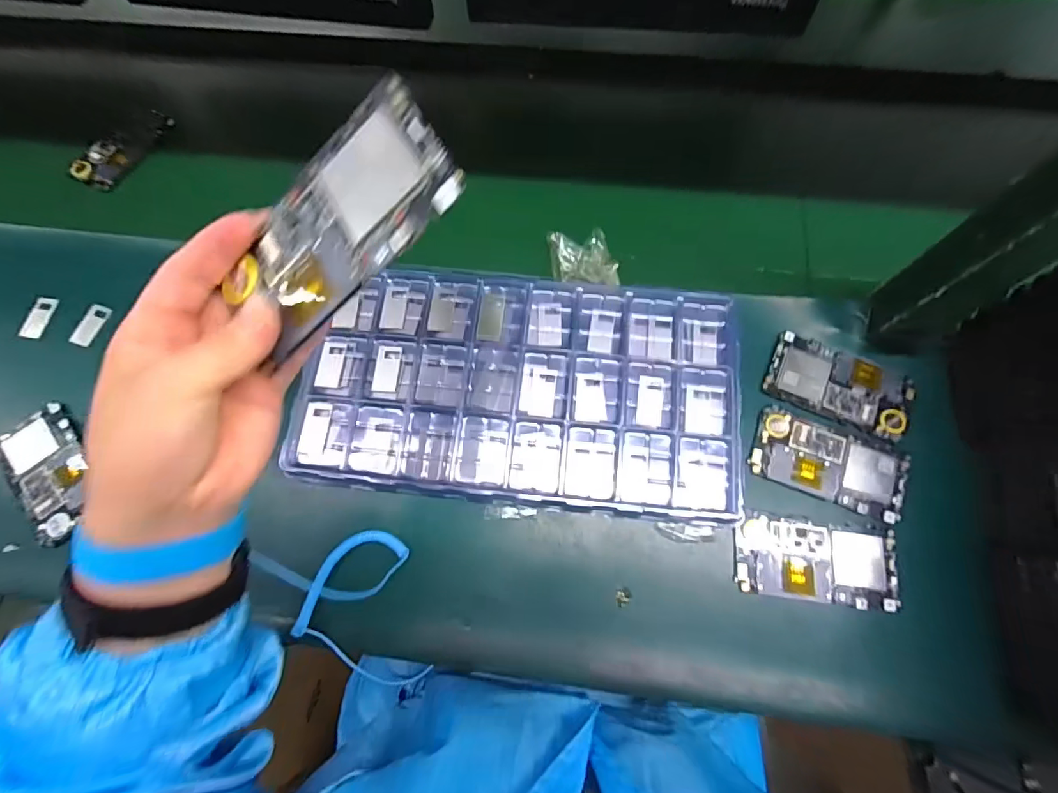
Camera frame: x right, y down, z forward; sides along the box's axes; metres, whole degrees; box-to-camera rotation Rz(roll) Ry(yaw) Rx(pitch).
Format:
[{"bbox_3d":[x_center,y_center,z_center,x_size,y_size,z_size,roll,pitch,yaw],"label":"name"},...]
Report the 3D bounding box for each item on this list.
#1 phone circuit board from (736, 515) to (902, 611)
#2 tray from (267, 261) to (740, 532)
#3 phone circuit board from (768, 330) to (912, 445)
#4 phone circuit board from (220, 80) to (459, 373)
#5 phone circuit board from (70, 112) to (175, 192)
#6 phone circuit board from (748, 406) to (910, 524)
[{"bbox_3d":[0.233,0.135,0.380,0.124,0.013,0.061,8,71,2],"label":"phone circuit board"},{"bbox_3d":[-0.006,-0.011,0.417,0.374,0.027,0.201,7,71,1],"label":"tray"},{"bbox_3d":[0.281,-0.011,0.422,0.121,0.009,0.063,23,78,10],"label":"phone circuit board"},{"bbox_3d":[-0.083,-0.072,0.196,0.114,0.005,0.065,-38,74,16],"label":"phone circuit board"},{"bbox_3d":[-0.475,-0.292,0.545,0.059,0.009,0.119,28,73,10],"label":"phone circuit board"},{"bbox_3d":[0.259,0.059,0.405,0.124,0.011,0.063,20,76,10],"label":"phone circuit board"}]

